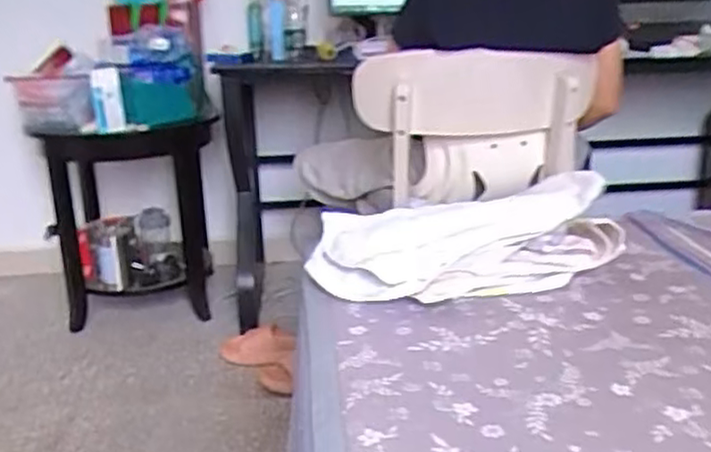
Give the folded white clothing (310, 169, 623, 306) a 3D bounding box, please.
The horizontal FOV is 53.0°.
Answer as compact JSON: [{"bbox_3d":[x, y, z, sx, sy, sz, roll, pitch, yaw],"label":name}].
[{"bbox_3d":[0.165,0.018,1.071,0.445,0.121,0.231,-7,17,-10],"label":"folded white clothing"}]

